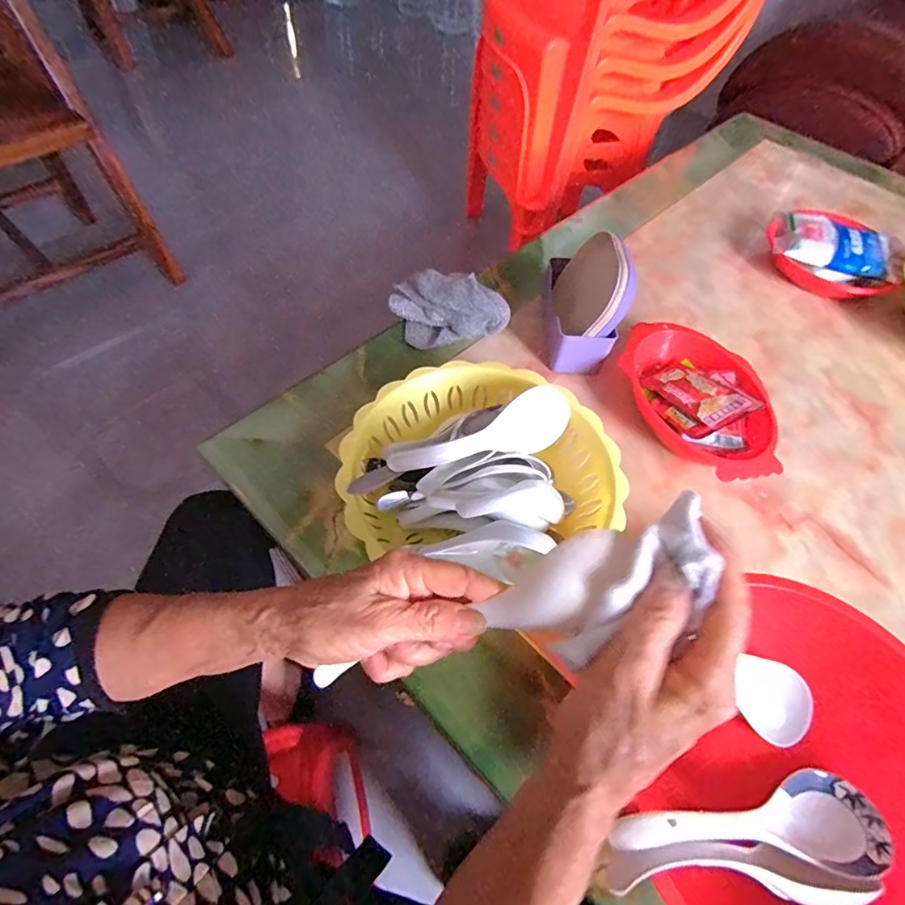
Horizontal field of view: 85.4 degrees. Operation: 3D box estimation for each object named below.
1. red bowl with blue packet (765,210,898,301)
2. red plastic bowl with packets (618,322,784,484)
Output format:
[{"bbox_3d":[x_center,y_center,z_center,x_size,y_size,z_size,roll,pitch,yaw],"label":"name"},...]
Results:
[{"bbox_3d":[0.559,-0.296,0.730,0.178,0.058,0.136,30,59,16],"label":"red bowl with blue packet"},{"bbox_3d":[0.278,-0.057,0.554,0.140,0.053,0.219,-14,58,-12],"label":"red plastic bowl with packets"}]

